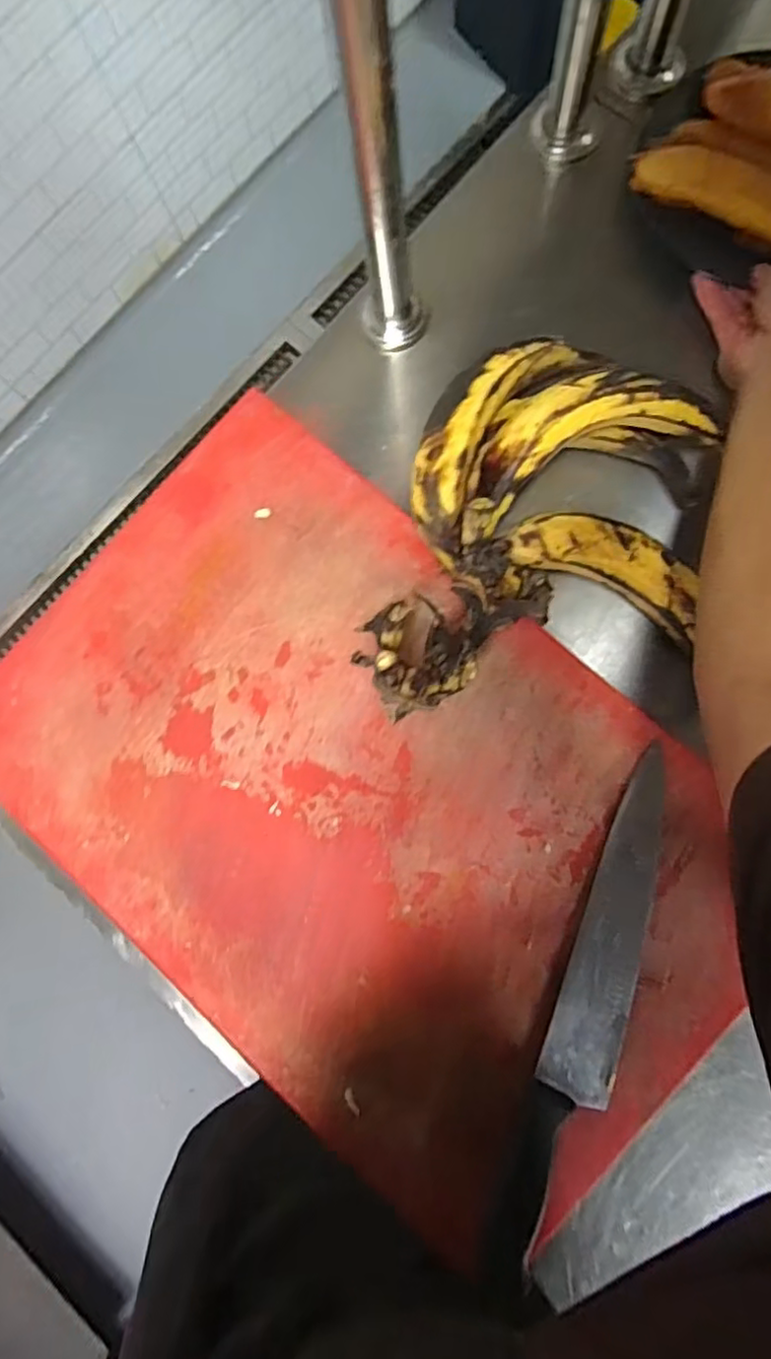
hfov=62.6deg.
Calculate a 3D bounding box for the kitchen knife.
[{"bbox_3d":[0.142,0.228,0.431,0.048,0.024,0.358,19,87,6],"label":"kitchen knife"}]

